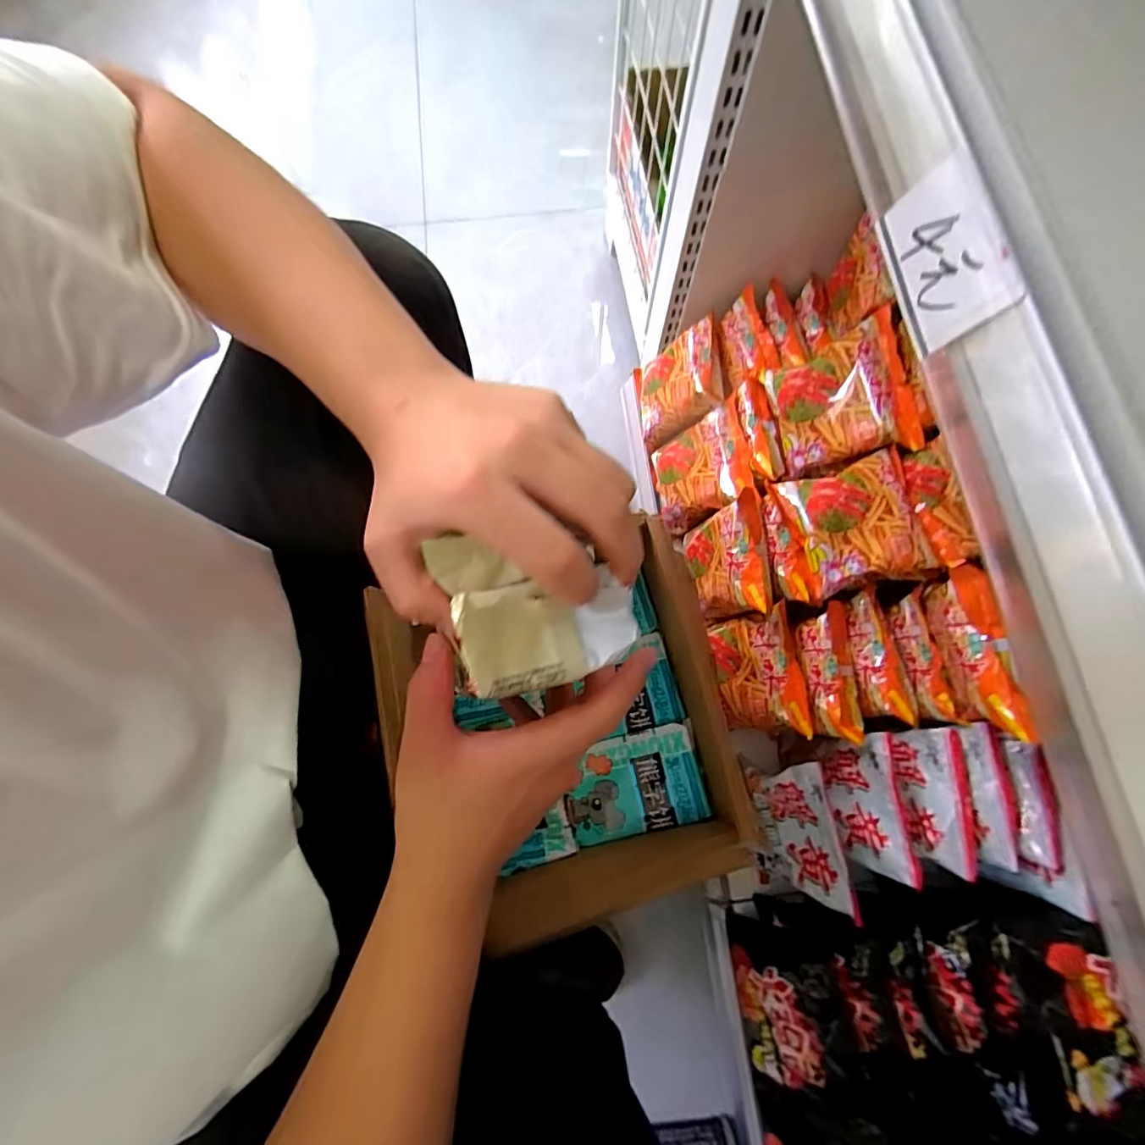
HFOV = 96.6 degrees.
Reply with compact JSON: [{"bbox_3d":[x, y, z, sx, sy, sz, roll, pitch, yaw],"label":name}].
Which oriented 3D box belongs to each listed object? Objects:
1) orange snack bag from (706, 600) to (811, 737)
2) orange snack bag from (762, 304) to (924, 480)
[{"bbox_3d":[0.208,0.111,0.565,0.050,0.092,0.125,11,66,-43],"label":"orange snack bag"},{"bbox_3d":[0.282,-0.184,0.547,0.129,0.031,0.132,-12,96,35],"label":"orange snack bag"}]

